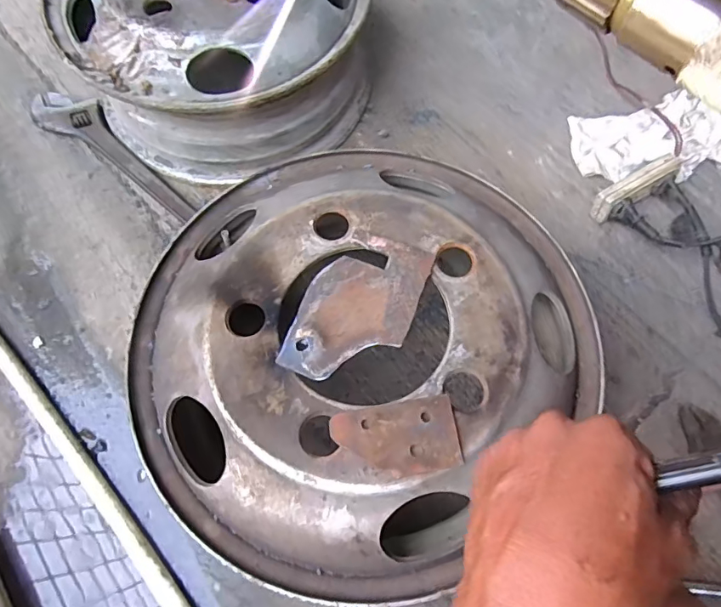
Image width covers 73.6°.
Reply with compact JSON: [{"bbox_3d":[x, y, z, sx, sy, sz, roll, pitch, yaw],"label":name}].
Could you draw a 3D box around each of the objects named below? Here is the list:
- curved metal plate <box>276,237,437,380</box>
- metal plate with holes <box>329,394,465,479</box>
[{"bbox_3d":[0.000,0.003,0.418,0.093,0.007,0.142,20,70,8],"label":"curved metal plate"},{"bbox_3d":[0.028,0.106,0.376,0.095,0.008,0.056,-10,68,-3],"label":"metal plate with holes"}]

